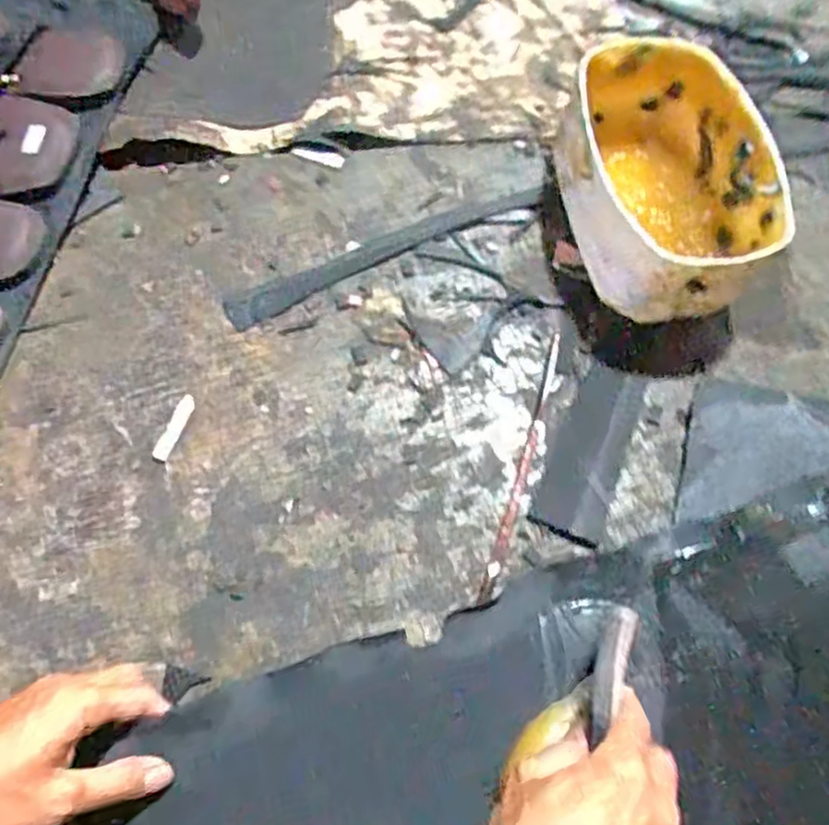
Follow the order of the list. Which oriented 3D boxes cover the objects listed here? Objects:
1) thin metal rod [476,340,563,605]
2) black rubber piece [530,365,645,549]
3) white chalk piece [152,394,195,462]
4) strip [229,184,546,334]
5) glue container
[{"bbox_3d":[0.077,0.036,0.496,0.006,0.006,0.207,17,69,7],"label":"thin metal rod"},{"bbox_3d":[0.122,0.026,0.496,0.051,0.006,0.122,20,69,8],"label":"black rubber piece"},{"bbox_3d":[-0.173,0.011,0.508,0.011,0.005,0.051,18,69,8],"label":"white chalk piece"},{"bbox_3d":[-0.023,-0.129,0.561,0.264,0.010,0.029,-24,70,-9],"label":"strip"},{"bbox_3d":[0.182,-0.164,0.523,0.129,0.101,0.189,-11,68,-4],"label":"glue container"}]

